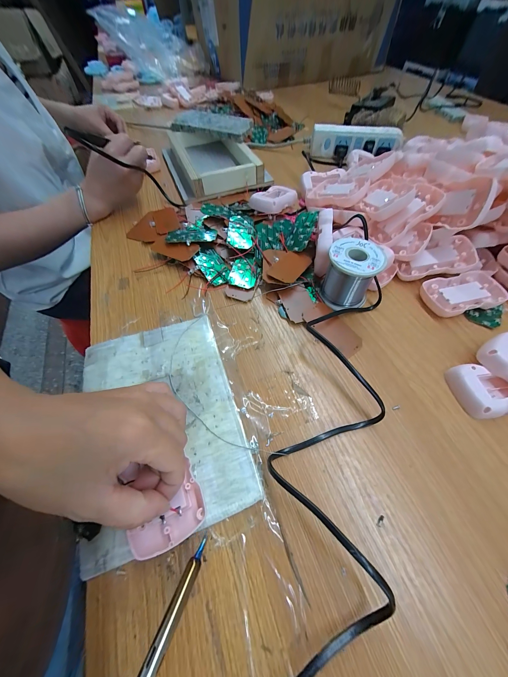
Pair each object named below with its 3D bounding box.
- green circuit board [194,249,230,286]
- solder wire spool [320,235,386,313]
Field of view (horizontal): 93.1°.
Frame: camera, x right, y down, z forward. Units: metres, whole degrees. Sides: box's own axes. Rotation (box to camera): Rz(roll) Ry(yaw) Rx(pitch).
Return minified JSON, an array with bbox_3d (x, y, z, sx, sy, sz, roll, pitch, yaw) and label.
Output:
[{"bbox_3d":[-0.058,-0.103,0.339,0.035,0.011,0.063,-30,61,-17],"label":"green circuit board"},{"bbox_3d":[0.117,-0.078,0.295,0.060,0.060,0.064,20,59,13],"label":"solder wire spool"}]

